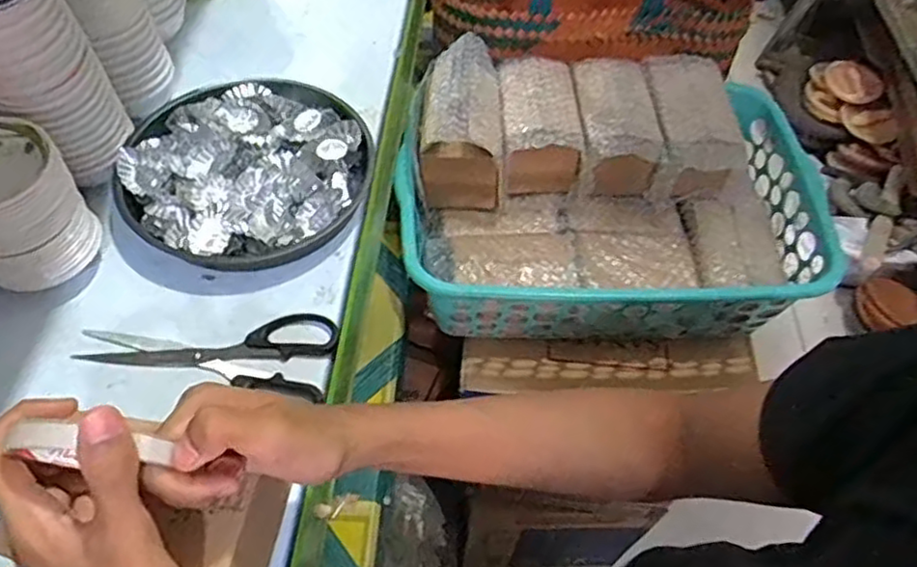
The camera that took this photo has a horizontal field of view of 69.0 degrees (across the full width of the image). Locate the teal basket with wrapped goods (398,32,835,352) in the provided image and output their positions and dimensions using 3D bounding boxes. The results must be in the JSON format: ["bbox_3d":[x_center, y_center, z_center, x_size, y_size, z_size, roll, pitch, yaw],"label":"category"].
[{"bbox_3d":[0.169,-0.098,0.747,0.446,0.172,0.302,1,55,-1],"label":"teal basket with wrapped goods"}]

